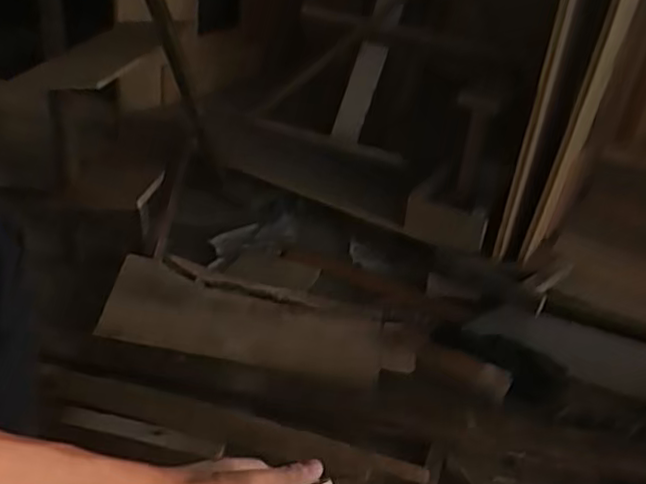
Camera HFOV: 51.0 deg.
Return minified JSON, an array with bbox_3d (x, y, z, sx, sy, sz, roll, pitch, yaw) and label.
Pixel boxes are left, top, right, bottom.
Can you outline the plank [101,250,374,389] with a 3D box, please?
[{"bbox_3d":[-0.117,0.129,1.030,0.415,0.024,0.136,15,49,-5],"label":"plank"}]

